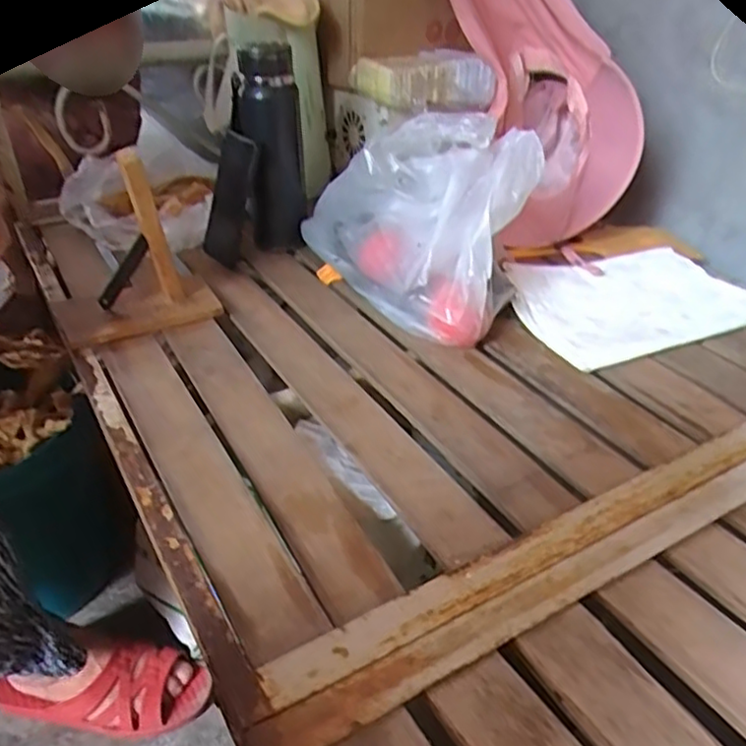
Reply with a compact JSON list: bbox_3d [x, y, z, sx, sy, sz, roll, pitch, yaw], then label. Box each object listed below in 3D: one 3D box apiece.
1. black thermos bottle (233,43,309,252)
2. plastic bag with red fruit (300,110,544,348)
[{"bbox_3d":[-0.140,-0.305,0.934,0.088,0.250,0.104,-5,35,-8],"label":"black thermos bottle"},{"bbox_3d":[0.041,-0.196,0.811,0.145,0.217,0.346,-18,36,-24],"label":"plastic bag with red fruit"}]

